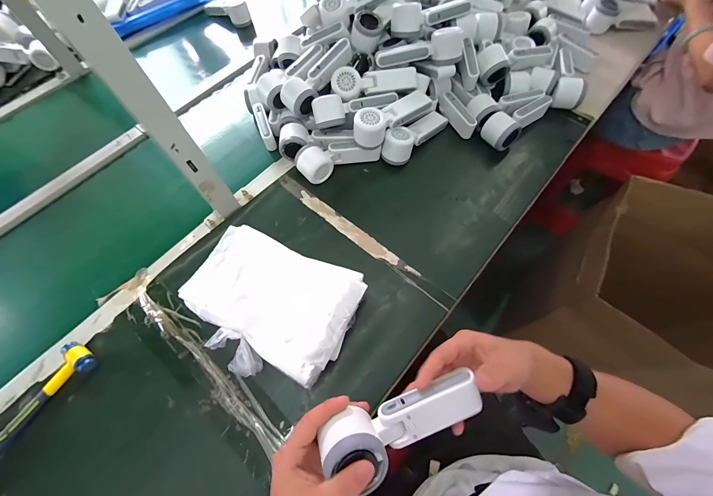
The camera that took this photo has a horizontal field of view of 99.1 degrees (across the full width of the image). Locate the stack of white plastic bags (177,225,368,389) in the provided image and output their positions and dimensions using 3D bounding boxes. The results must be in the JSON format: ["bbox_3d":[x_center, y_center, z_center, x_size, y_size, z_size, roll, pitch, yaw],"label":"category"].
[{"bbox_3d":[-0.130,0.089,0.462,0.244,0.066,0.196,18,66,12],"label":"stack of white plastic bags"}]

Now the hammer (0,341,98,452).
[{"bbox_3d":[-0.484,0.246,0.427,0.064,0.021,0.240,33,70,17],"label":"hammer"}]

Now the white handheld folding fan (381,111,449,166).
[{"bbox_3d":[0.122,-0.232,0.604,0.048,0.050,0.169,41,73,20],"label":"white handheld folding fan"}]

